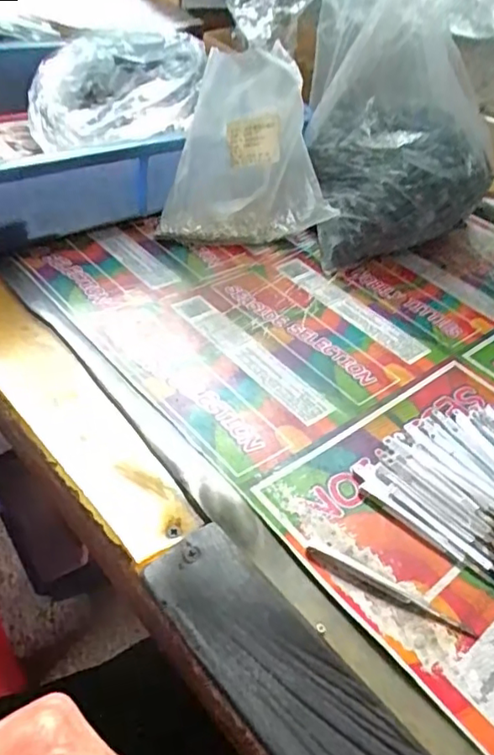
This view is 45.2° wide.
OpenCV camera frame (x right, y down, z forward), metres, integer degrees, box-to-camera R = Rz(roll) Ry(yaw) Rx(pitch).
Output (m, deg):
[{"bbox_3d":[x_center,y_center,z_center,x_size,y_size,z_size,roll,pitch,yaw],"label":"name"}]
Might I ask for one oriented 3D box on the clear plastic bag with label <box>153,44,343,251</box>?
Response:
[{"bbox_3d":[0.001,-0.190,0.510,0.145,0.153,0.060,-7,44,-15],"label":"clear plastic bag with label"}]

